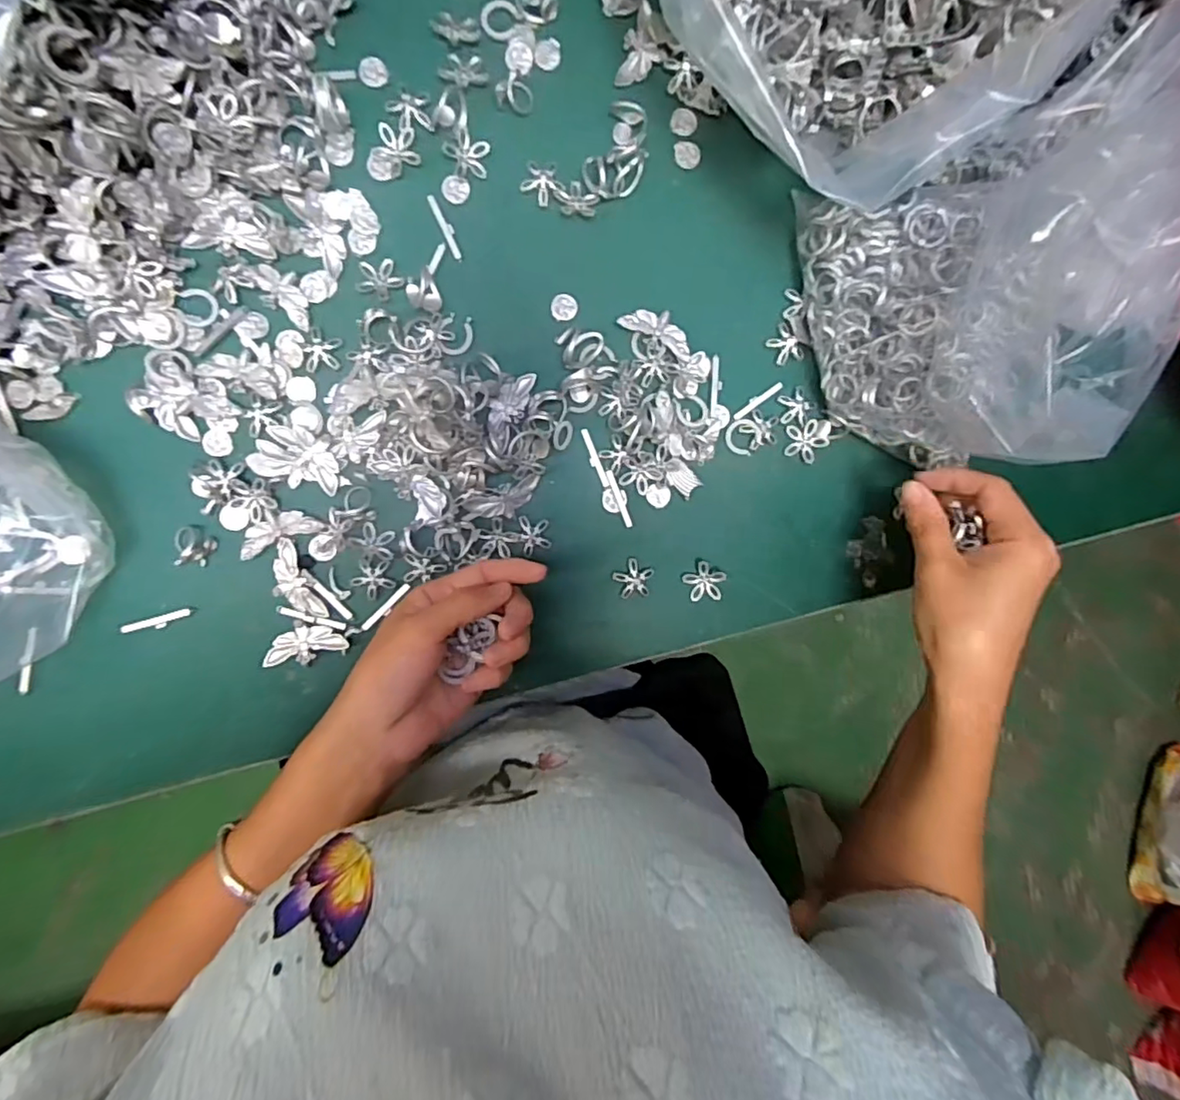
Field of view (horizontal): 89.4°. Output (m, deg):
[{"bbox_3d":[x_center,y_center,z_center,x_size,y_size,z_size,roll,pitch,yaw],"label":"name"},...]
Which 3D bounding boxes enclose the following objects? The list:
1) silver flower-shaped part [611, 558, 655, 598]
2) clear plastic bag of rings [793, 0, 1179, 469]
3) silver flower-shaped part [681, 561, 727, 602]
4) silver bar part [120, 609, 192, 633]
[{"bbox_3d":[0.028,0.018,0.372,0.024,0.006,0.024,-1,96,-7],"label":"silver flower-shaped part"},{"bbox_3d":[0.253,-0.149,0.319,0.227,0.136,0.187,-23,98,-4],"label":"clear plastic bag of rings"},{"bbox_3d":[0.072,0.021,0.376,0.026,0.004,0.025,30,98,3],"label":"silver flower-shaped part"},{"bbox_3d":[-0.247,0.042,0.339,0.037,0.004,0.007,-16,98,-6],"label":"silver bar part"}]

